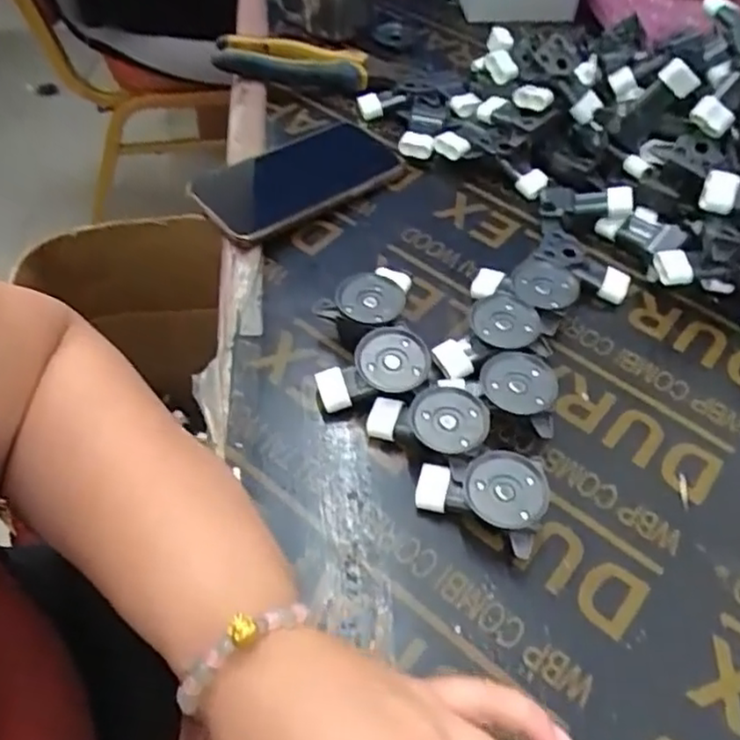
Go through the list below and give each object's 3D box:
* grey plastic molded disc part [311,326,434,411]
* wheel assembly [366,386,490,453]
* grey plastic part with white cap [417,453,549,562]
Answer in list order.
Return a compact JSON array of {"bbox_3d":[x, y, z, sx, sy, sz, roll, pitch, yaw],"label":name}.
[{"bbox_3d":[0.002,-0.001,0.399,0.065,0.031,0.033,-8,53,-9],"label":"grey plastic molded disc part"},{"bbox_3d":[0.033,0.031,0.385,0.065,0.027,0.039,11,52,5],"label":"wheel assembly"},{"bbox_3d":[0.060,0.066,0.360,0.065,0.031,0.044,22,54,14],"label":"grey plastic part with white cap"}]

